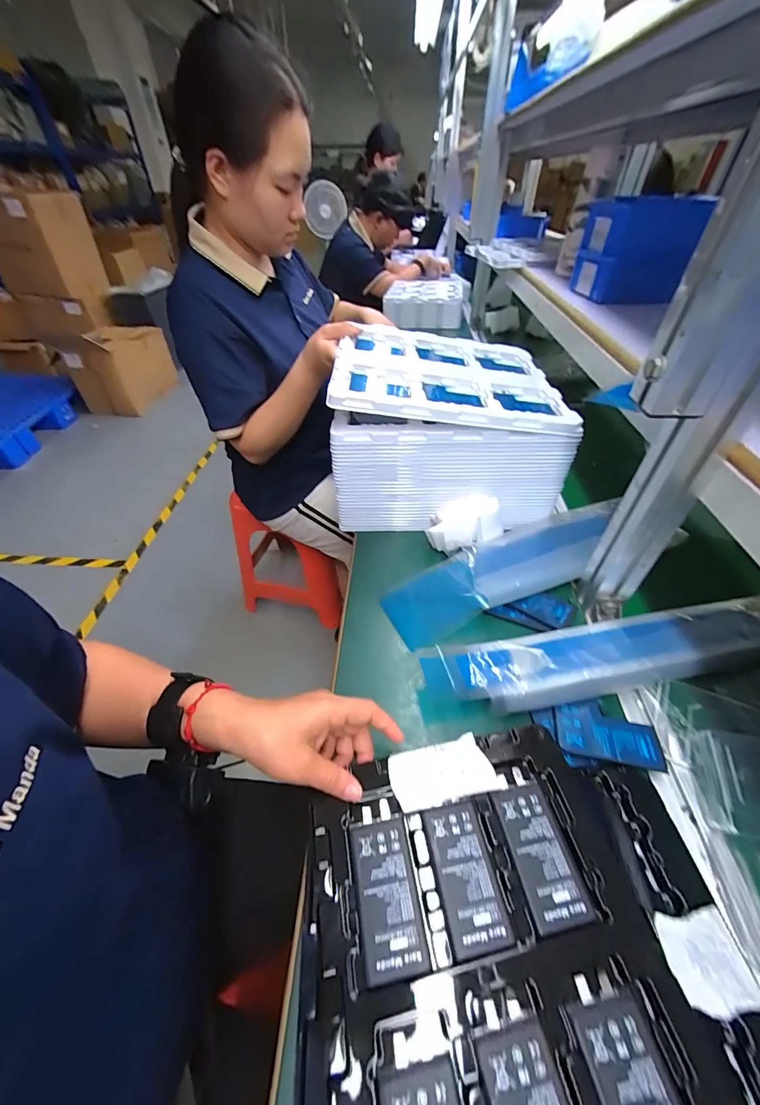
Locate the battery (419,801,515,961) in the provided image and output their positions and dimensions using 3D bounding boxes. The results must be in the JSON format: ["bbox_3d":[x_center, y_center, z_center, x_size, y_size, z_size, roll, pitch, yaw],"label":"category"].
[{"bbox_3d":[0.062,0.235,0.276,0.042,0.008,0.081,-7,46,-7],"label":"battery"}]

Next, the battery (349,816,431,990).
[{"bbox_3d":[0.004,0.244,0.269,0.043,0.008,0.084,-7,46,-7],"label":"battery"}]

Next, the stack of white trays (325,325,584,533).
[{"bbox_3d":[0.086,-0.198,0.598,0.319,0.188,0.285,-4,45,-3],"label":"stack of white trays"}]

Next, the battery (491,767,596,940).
[{"bbox_3d":[0.119,0.220,0.285,0.043,0.004,0.096,-7,46,-7],"label":"battery"}]

